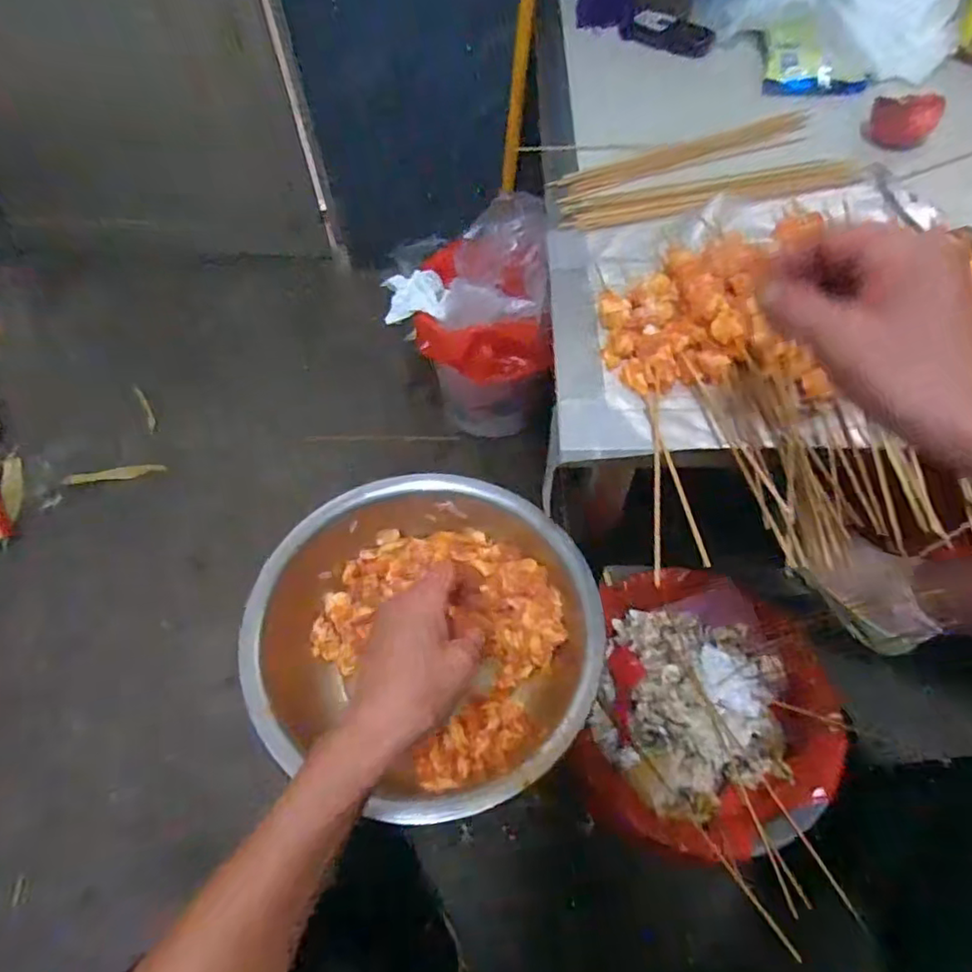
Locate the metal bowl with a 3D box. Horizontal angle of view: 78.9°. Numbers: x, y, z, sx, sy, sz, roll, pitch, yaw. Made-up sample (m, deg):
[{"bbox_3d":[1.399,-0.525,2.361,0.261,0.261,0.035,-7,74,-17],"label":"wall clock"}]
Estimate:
[{"bbox_3d":[-0.052,0.139,0.569,0.308,0.113,0.286,-1,57,2],"label":"metal bowl"}]

